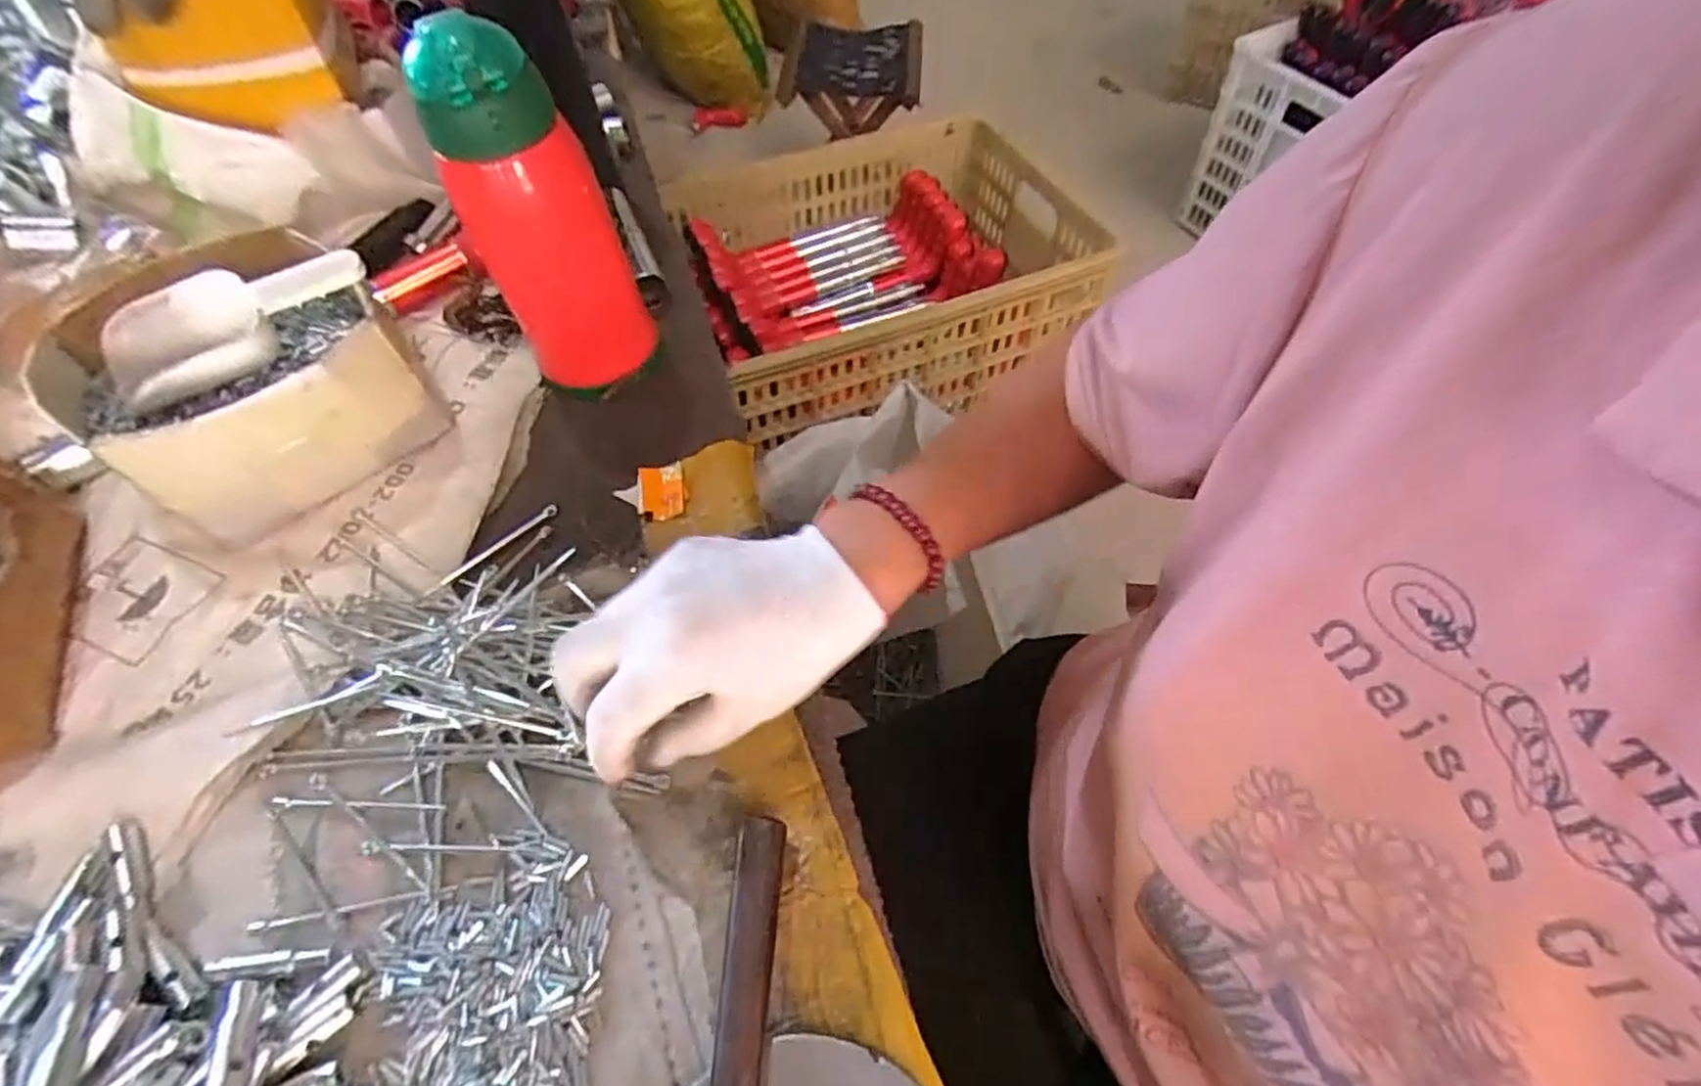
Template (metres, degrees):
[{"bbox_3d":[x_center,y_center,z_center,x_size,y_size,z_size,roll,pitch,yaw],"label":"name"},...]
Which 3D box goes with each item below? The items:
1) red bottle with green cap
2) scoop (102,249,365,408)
[{"bbox_3d":[-0.173,-0.182,0.422,0.075,0.199,0.064,11,57,7],"label":"red bottle with green cap"},{"bbox_3d":[-0.335,-0.124,0.395,0.138,0.031,0.059,-27,61,-5],"label":"scoop"}]

